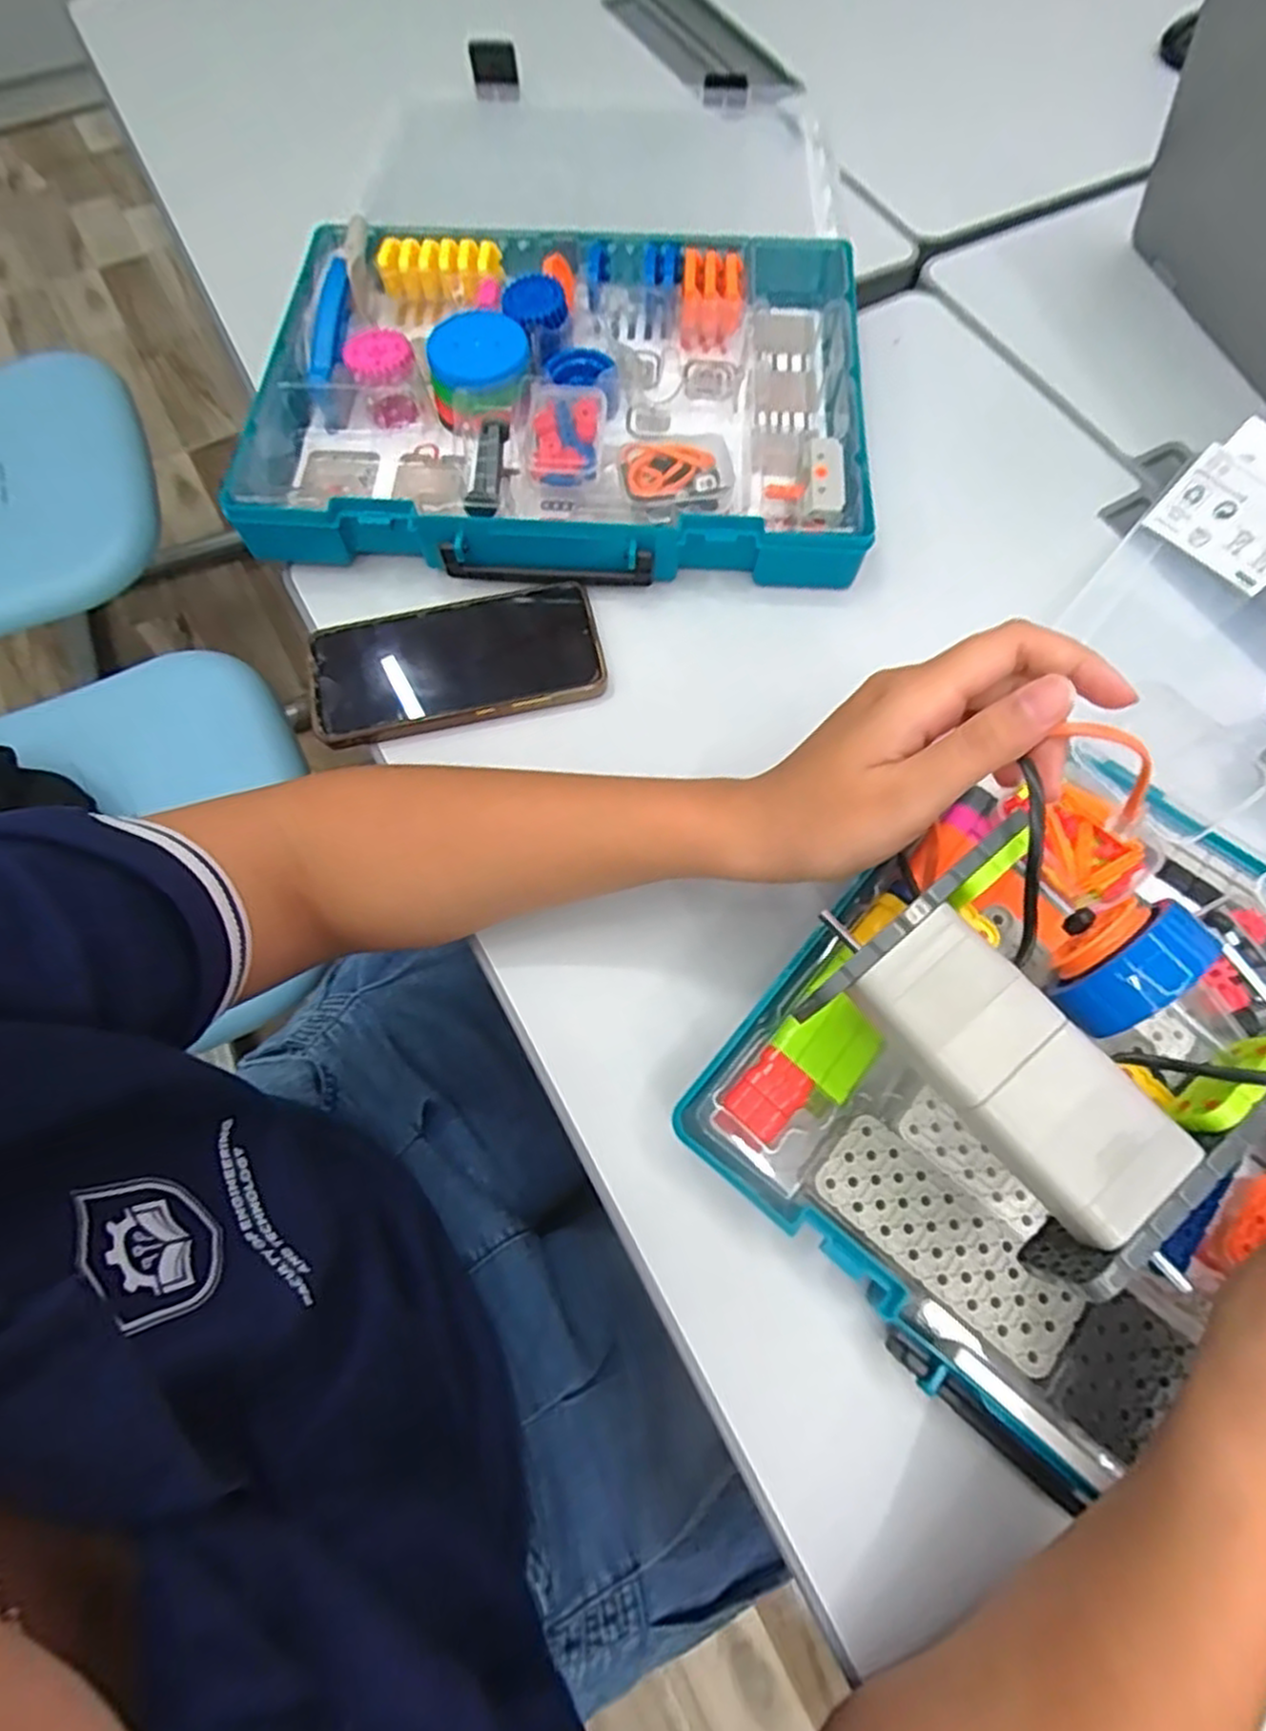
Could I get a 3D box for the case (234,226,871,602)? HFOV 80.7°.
[{"bbox_3d":[-0.046,-0.300,0.465,0.368,0.053,0.263,1,67,1],"label":"case"}]

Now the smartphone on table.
[{"bbox_3d":[-0.100,-0.114,0.419,0.158,0.013,0.080,-14,68,-6],"label":"smartphone on table"}]

